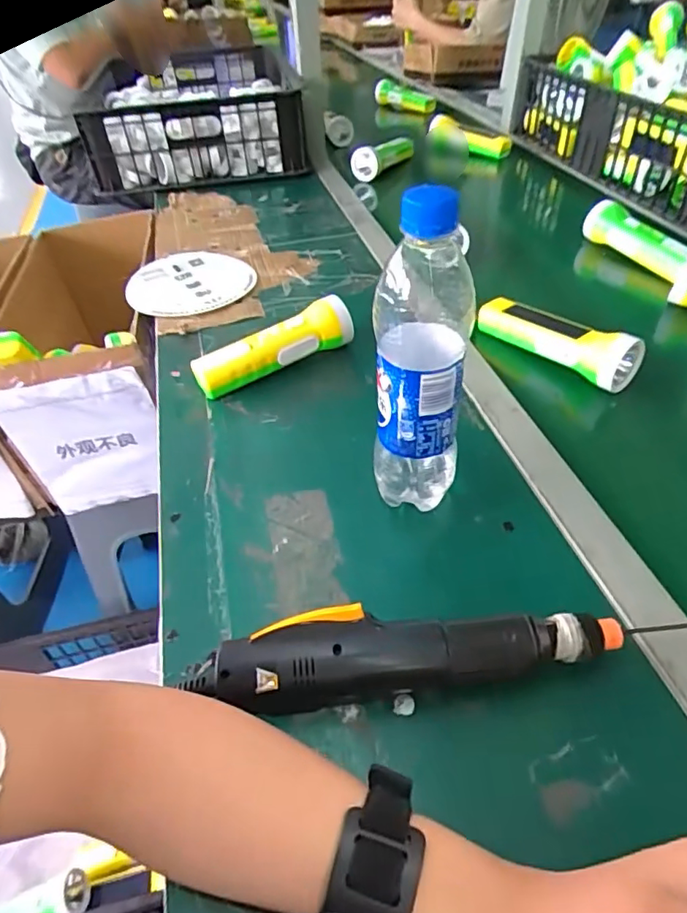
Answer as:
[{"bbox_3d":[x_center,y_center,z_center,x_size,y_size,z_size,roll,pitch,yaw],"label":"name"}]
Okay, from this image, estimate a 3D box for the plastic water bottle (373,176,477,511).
[{"bbox_3d":[0.052,-0.058,0.378,0.060,0.238,0.056,5,44,10],"label":"plastic water bottle"}]

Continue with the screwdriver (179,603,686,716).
[{"bbox_3d":[0.060,0.117,0.335,0.302,0.043,0.048,-6,43,-3],"label":"screwdriver"}]

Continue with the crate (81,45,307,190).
[{"bbox_3d":[-0.290,-0.738,1.164,0.362,0.128,0.627,-7,43,-4],"label":"crate"}]

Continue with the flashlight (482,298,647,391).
[{"bbox_3d":[0.216,-0.127,0.573,0.174,0.048,0.050,33,54,33],"label":"flashlight"}]

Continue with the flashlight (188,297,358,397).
[{"bbox_3d":[-0.074,-0.116,0.568,0.164,0.055,0.044,-23,46,-19],"label":"flashlight"}]

